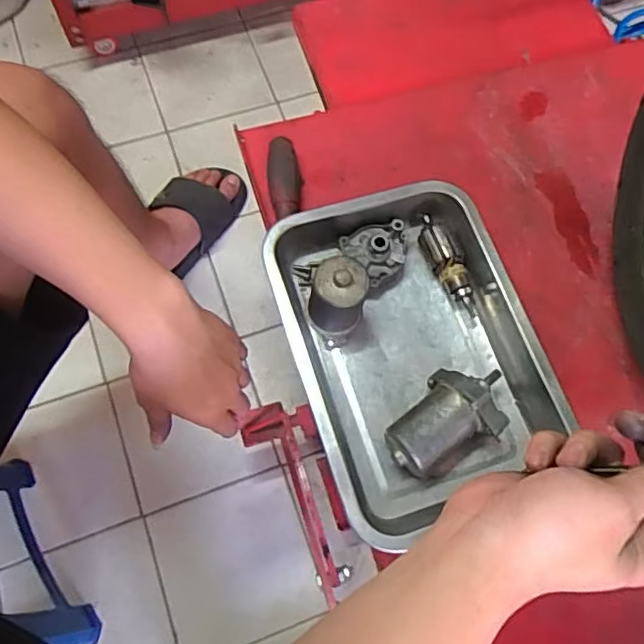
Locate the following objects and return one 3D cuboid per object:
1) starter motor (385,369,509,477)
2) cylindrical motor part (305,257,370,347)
[{"bbox_3d":[0.116,0.086,0.532,0.078,0.057,0.119,43,74,12],"label":"starter motor"},{"bbox_3d":[0.014,-0.022,0.553,0.055,0.078,0.053,-34,75,-13],"label":"cylindrical motor part"}]

